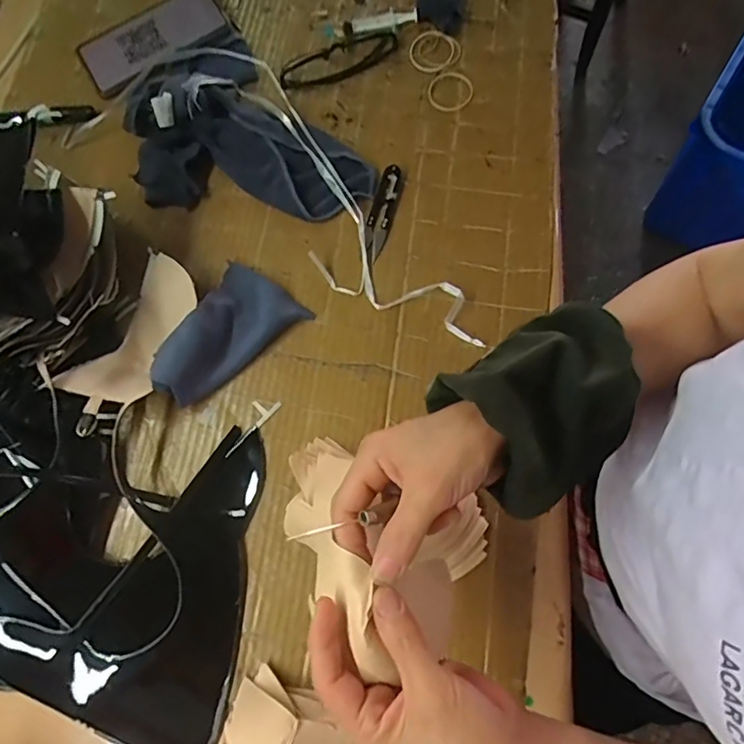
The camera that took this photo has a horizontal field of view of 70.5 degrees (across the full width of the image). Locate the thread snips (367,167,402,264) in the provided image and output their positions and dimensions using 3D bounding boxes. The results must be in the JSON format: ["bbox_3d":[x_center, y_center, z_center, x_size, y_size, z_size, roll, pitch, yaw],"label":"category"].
[{"bbox_3d":[0.010,-0.159,0.520,0.023,0.008,0.098,12,75,5],"label":"thread snips"}]

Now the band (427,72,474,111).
[{"bbox_3d":[0.082,-0.297,0.556,0.050,0.008,0.046,1,76,-3],"label":"band"}]

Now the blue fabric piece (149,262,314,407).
[{"bbox_3d":[-0.135,-0.034,0.477,0.090,0.041,0.141,35,73,12],"label":"blue fabric piece"}]

